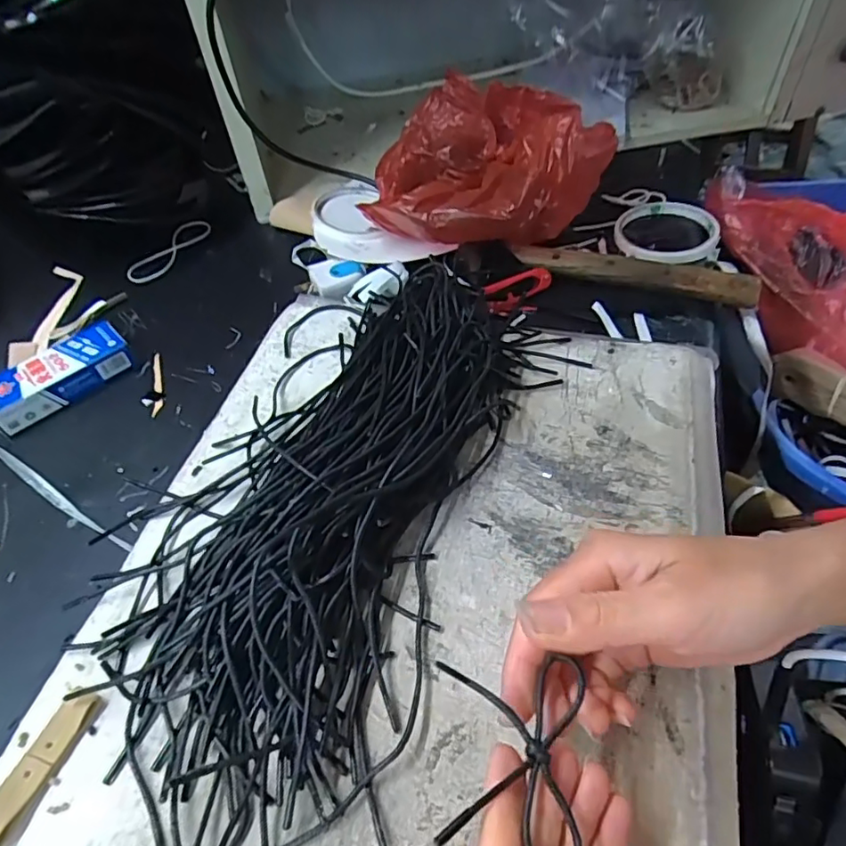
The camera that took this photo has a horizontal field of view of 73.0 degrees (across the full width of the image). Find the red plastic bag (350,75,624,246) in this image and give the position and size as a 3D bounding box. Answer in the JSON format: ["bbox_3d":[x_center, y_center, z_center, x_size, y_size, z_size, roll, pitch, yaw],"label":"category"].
[{"bbox_3d":[0.051,-0.227,0.506,0.188,0.103,0.190,1,51,6],"label":"red plastic bag"}]

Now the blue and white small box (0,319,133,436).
[{"bbox_3d":[-0.279,-0.037,0.439,0.041,0.024,0.102,36,62,29],"label":"blue and white small box"}]

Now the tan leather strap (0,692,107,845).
[{"bbox_3d":[-0.165,0.147,0.248,0.017,0.010,0.060,16,54,17],"label":"tan leather strap"}]

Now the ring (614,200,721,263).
[{"bbox_3d":[0.218,-0.173,0.509,0.086,0.014,0.093,-2,50,3],"label":"ring"}]

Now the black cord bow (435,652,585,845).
[{"bbox_3d":[0.029,0.114,0.204,0.054,0.017,0.067,7,51,10],"label":"black cord bow"}]

